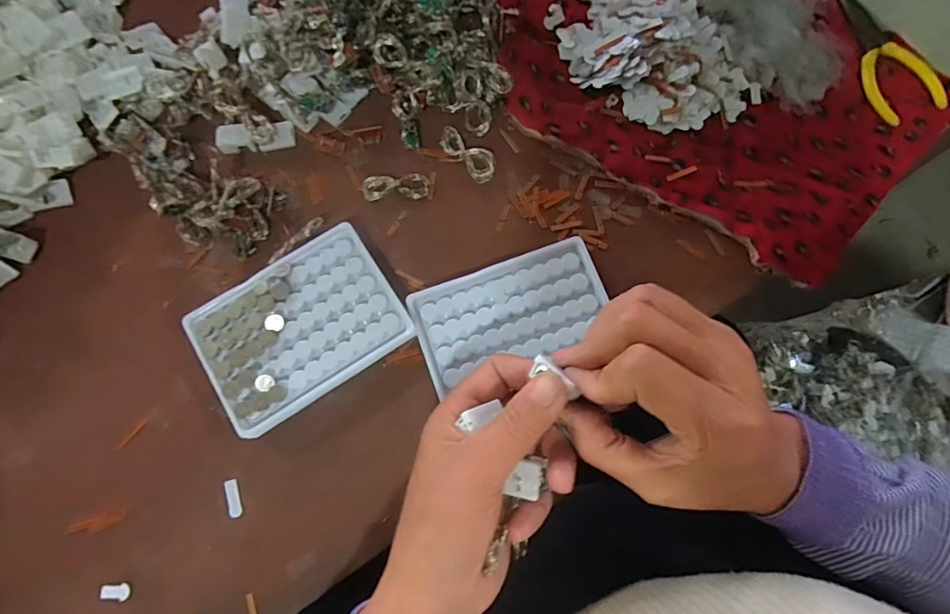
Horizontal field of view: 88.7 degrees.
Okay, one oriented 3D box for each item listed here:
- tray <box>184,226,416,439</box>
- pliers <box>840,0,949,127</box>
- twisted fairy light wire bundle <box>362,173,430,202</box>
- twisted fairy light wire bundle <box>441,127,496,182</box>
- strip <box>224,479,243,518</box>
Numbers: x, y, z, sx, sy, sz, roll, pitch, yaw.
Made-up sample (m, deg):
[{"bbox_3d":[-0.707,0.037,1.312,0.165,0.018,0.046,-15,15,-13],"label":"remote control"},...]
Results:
[{"bbox_3d":[-0.118,0.013,0.332,0.129,0.020,0.097,-33,80,-6],"label":"tray"},{"bbox_3d":[0.310,-0.198,0.371,0.050,0.011,0.120,-20,79,-3],"label":"pliers"},{"bbox_3d":[-0.059,-0.089,0.361,0.049,0.004,0.019,-4,79,0],"label":"twisted fairy light wire bundle"},{"bbox_3d":[-0.005,-0.115,0.361,0.020,0.011,0.051,-41,81,-7],"label":"twisted fairy light wire bundle"},{"bbox_3d":[-0.157,0.125,0.317,0.007,0.004,0.023,-16,79,-2],"label":"strip"}]

